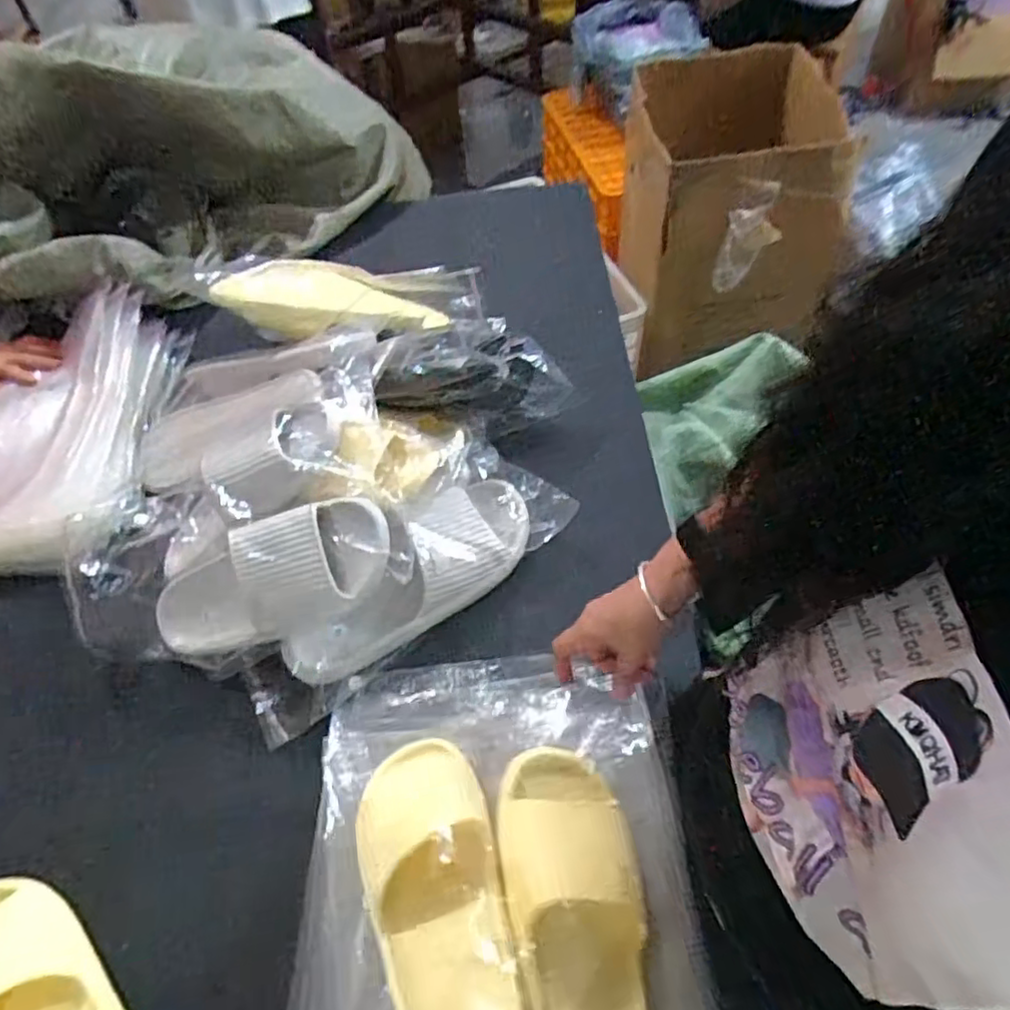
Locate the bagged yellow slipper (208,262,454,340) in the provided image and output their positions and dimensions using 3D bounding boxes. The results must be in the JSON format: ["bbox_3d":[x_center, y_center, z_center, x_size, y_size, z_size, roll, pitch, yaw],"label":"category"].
[{"bbox_3d":[-0.200,-0.243,0.793,0.266,0.092,0.076,0,52,-17],"label":"bagged yellow slipper"}]

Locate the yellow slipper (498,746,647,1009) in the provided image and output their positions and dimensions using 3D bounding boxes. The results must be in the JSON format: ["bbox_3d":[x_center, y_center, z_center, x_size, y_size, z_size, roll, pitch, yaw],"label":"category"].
[{"bbox_3d":[0.056,0.307,0.481,0.093,0.094,0.244,-9,54,-2],"label":"yellow slipper"}]

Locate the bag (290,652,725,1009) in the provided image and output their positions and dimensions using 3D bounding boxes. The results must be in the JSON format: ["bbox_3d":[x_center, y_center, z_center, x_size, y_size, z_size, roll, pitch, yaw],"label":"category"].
[{"bbox_3d":[-0.003,0.299,0.491,0.311,0.108,0.409,-4,54,2],"label":"bag"}]

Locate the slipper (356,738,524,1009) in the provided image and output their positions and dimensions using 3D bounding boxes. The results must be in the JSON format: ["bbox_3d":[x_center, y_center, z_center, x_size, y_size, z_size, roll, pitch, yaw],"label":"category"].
[{"bbox_3d":[-0.053,0.271,0.478,0.108,0.060,0.242,-18,33,-8],"label":"slipper"}]

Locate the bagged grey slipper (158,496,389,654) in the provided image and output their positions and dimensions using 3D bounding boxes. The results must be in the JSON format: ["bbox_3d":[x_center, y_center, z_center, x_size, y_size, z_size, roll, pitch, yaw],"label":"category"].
[{"bbox_3d":[-0.226,0.068,0.621,0.272,0.092,0.095,-26,51,21],"label":"bagged grey slipper"}]

